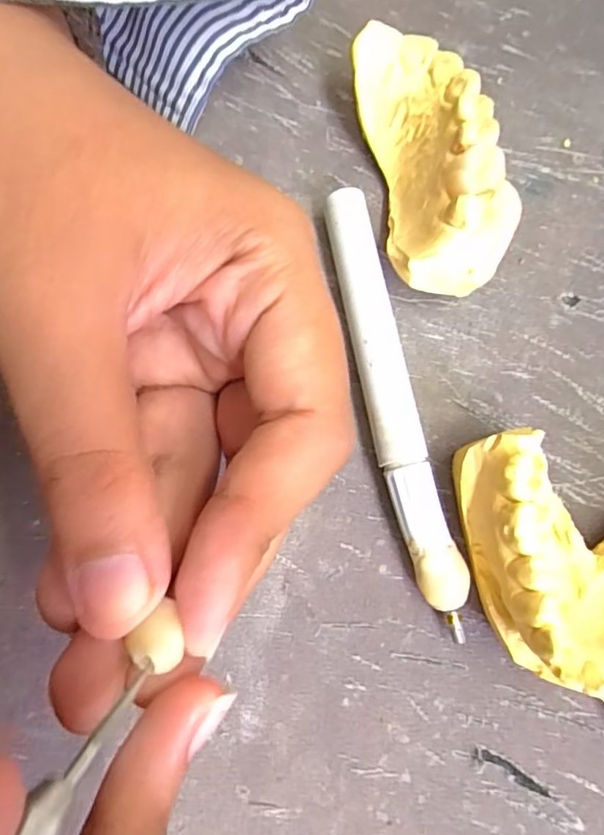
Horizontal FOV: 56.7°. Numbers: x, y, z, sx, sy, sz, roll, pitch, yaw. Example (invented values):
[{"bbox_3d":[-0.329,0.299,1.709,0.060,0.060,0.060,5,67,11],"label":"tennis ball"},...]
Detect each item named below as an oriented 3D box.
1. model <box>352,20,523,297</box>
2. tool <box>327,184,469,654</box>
[{"bbox_3d":[0.033,-0.065,0.144,0.028,0.027,0.069,-9,80,-2],"label":"model"},{"bbox_3d":[0.021,-0.004,0.140,0.013,0.014,0.110,-12,80,-3],"label":"tool"}]

